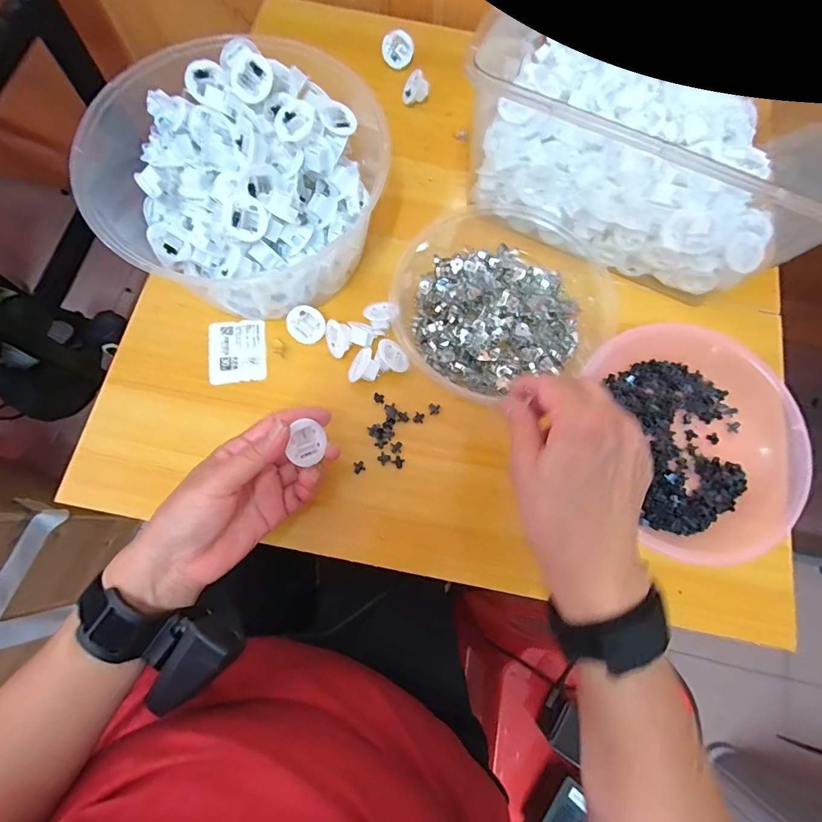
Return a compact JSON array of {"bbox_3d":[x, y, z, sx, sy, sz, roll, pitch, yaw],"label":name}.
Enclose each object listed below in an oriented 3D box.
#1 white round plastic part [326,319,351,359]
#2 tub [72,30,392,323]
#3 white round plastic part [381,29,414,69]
[{"bbox_3d":[-0.063,-0.063,0.375,0.021,0.012,0.031,-9,76,-4],"label":"white round plastic part"},{"bbox_3d":[-0.133,-0.199,0.366,0.212,0.090,0.206,0,75,-2],"label":"tub"},{"bbox_3d":[-0.015,-0.402,0.477,0.035,0.011,0.036,11,118,-12],"label":"white round plastic part"}]

